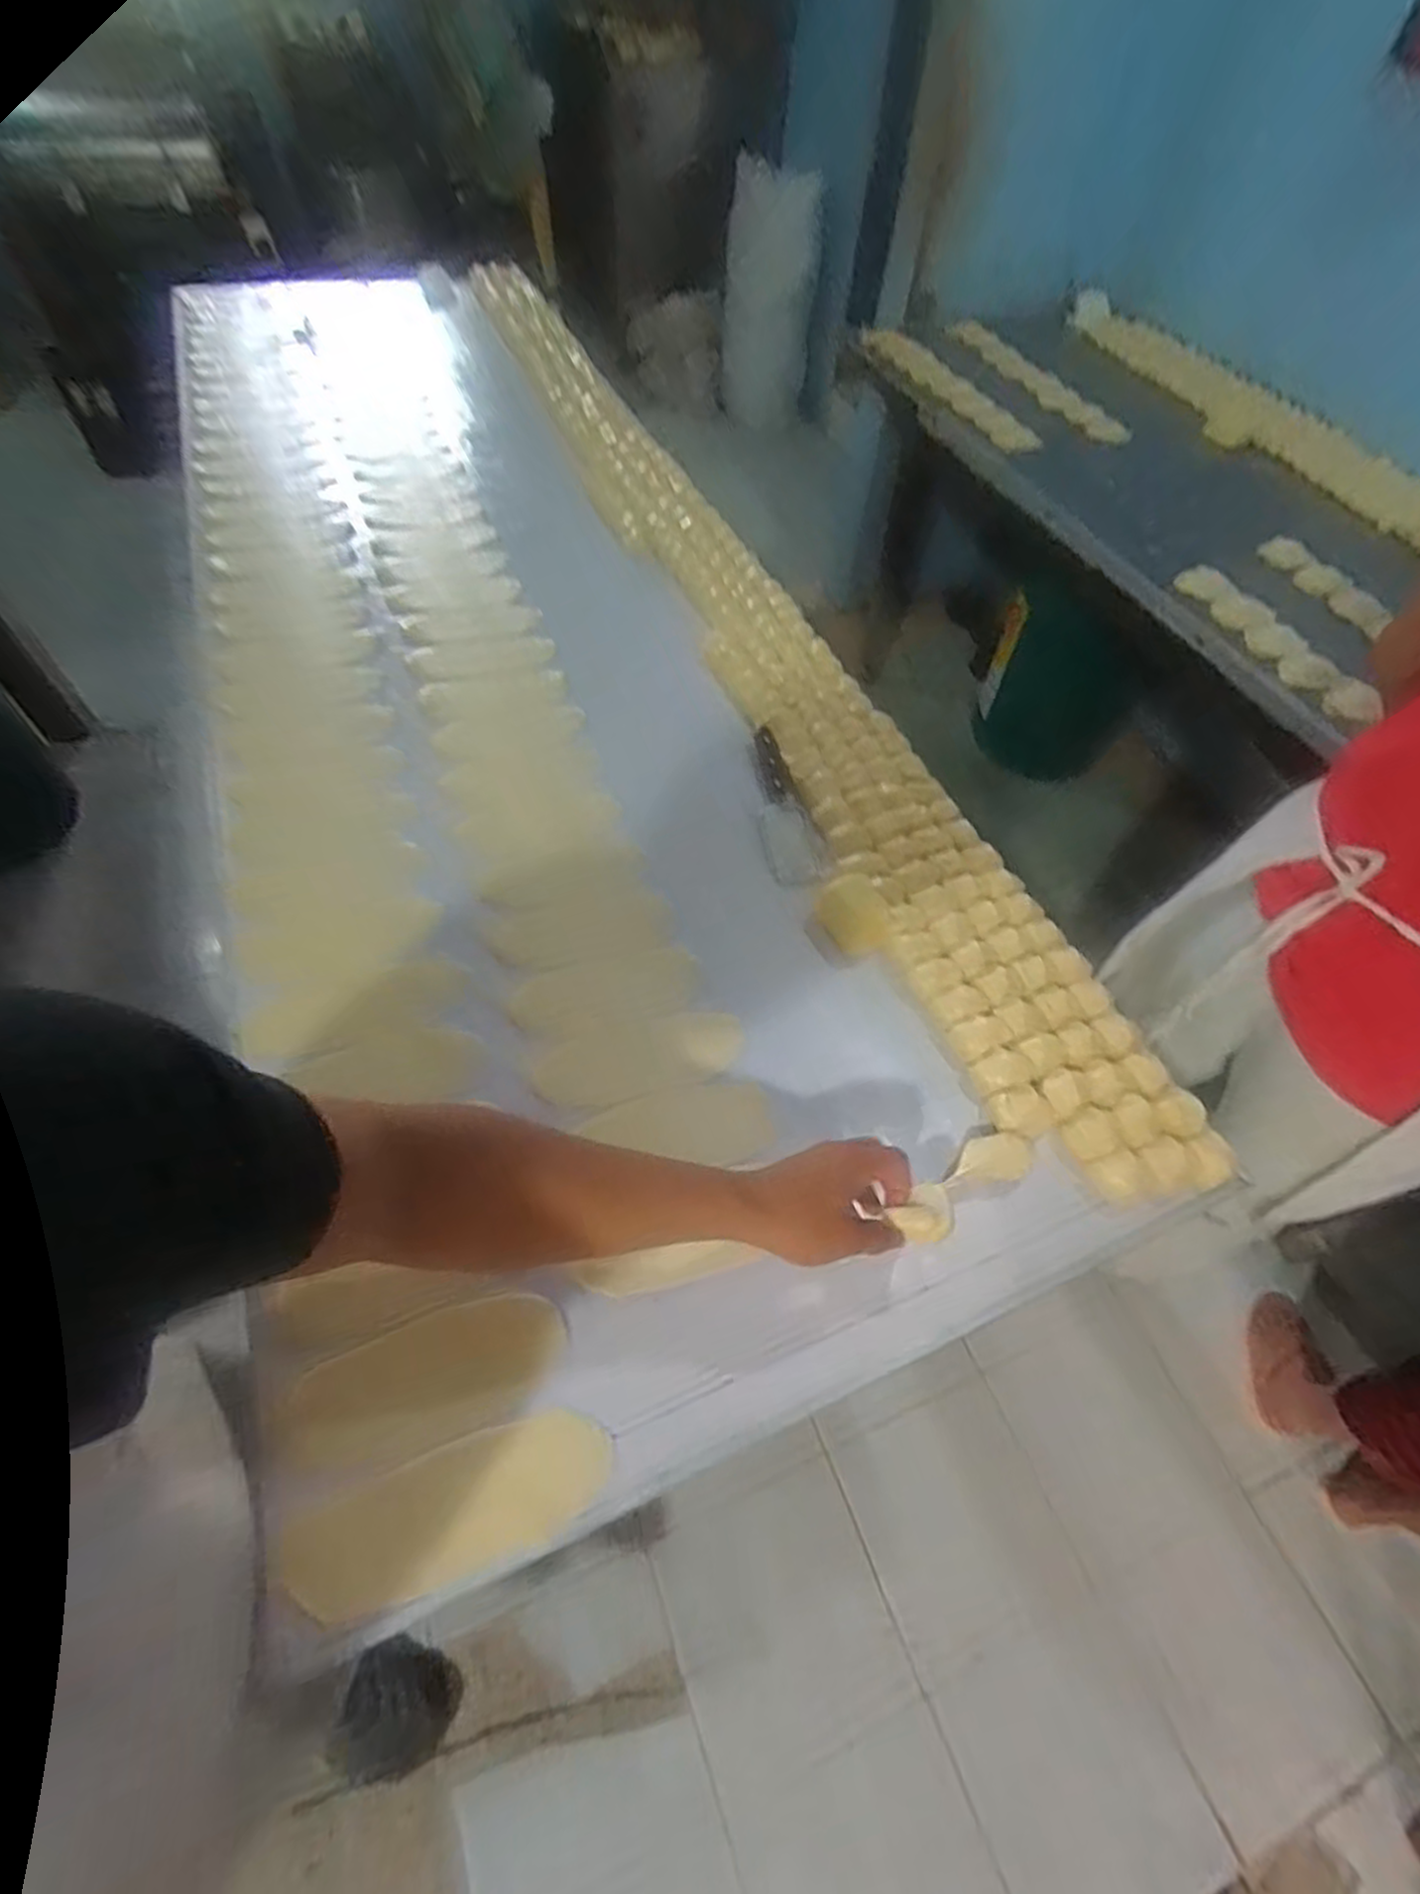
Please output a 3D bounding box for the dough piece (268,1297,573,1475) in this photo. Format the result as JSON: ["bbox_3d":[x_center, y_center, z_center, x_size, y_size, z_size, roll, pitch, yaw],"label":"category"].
[{"bbox_3d":[-0.193,0.294,0.522,0.183,0.009,0.071,-15,58,-14],"label":"dough piece"}]

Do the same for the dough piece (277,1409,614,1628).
[{"bbox_3d":[-0.161,0.356,0.484,0.193,0.014,0.070,-13,58,-13],"label":"dough piece"}]

